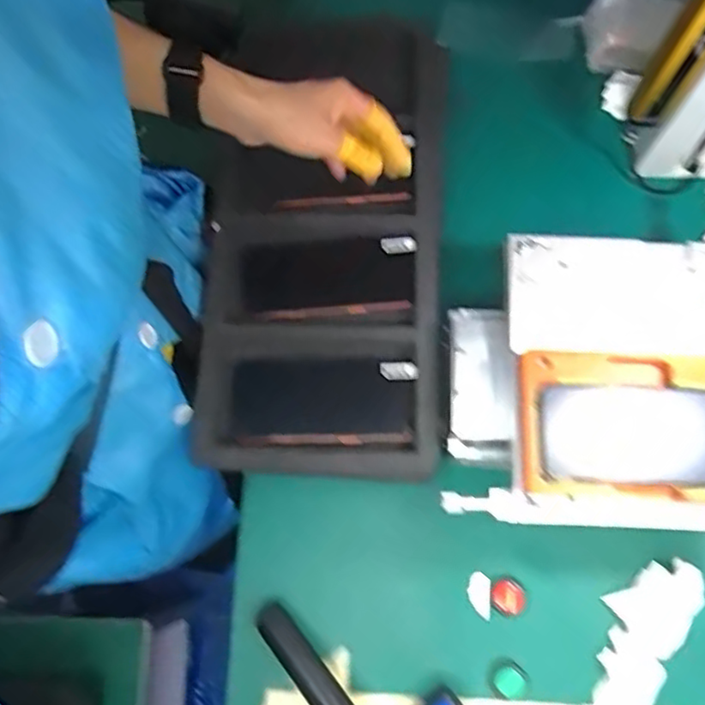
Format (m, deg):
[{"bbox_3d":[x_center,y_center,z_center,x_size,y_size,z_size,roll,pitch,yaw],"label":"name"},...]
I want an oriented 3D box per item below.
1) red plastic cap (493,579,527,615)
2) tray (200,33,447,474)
[{"bbox_3d":[0.142,0.224,0.590,0.031,0.009,0.028,38,79,11],"label":"red plastic cap"},{"bbox_3d":[-0.023,-0.113,0.623,0.226,0.067,0.445,3,74,2],"label":"tray"}]

